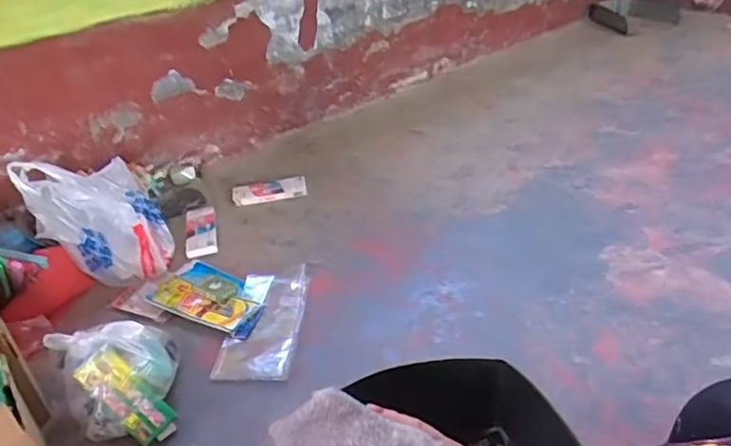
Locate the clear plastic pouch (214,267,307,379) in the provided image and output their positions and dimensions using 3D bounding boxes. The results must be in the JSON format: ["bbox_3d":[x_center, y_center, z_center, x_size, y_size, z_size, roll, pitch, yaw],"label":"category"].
[{"bbox_3d":[-0.213,0.212,1.225,0.160,0.028,0.299,-1,32,7],"label":"clear plastic pouch"}]

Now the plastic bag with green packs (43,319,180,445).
[{"bbox_3d":[-0.438,0.282,1.026,0.201,0.151,0.206,-20,35,-20],"label":"plastic bag with green packs"}]

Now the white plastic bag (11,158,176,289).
[{"bbox_3d":[-0.632,-0.010,1.359,0.276,0.301,0.177,-19,35,-20],"label":"white plastic bag"}]

